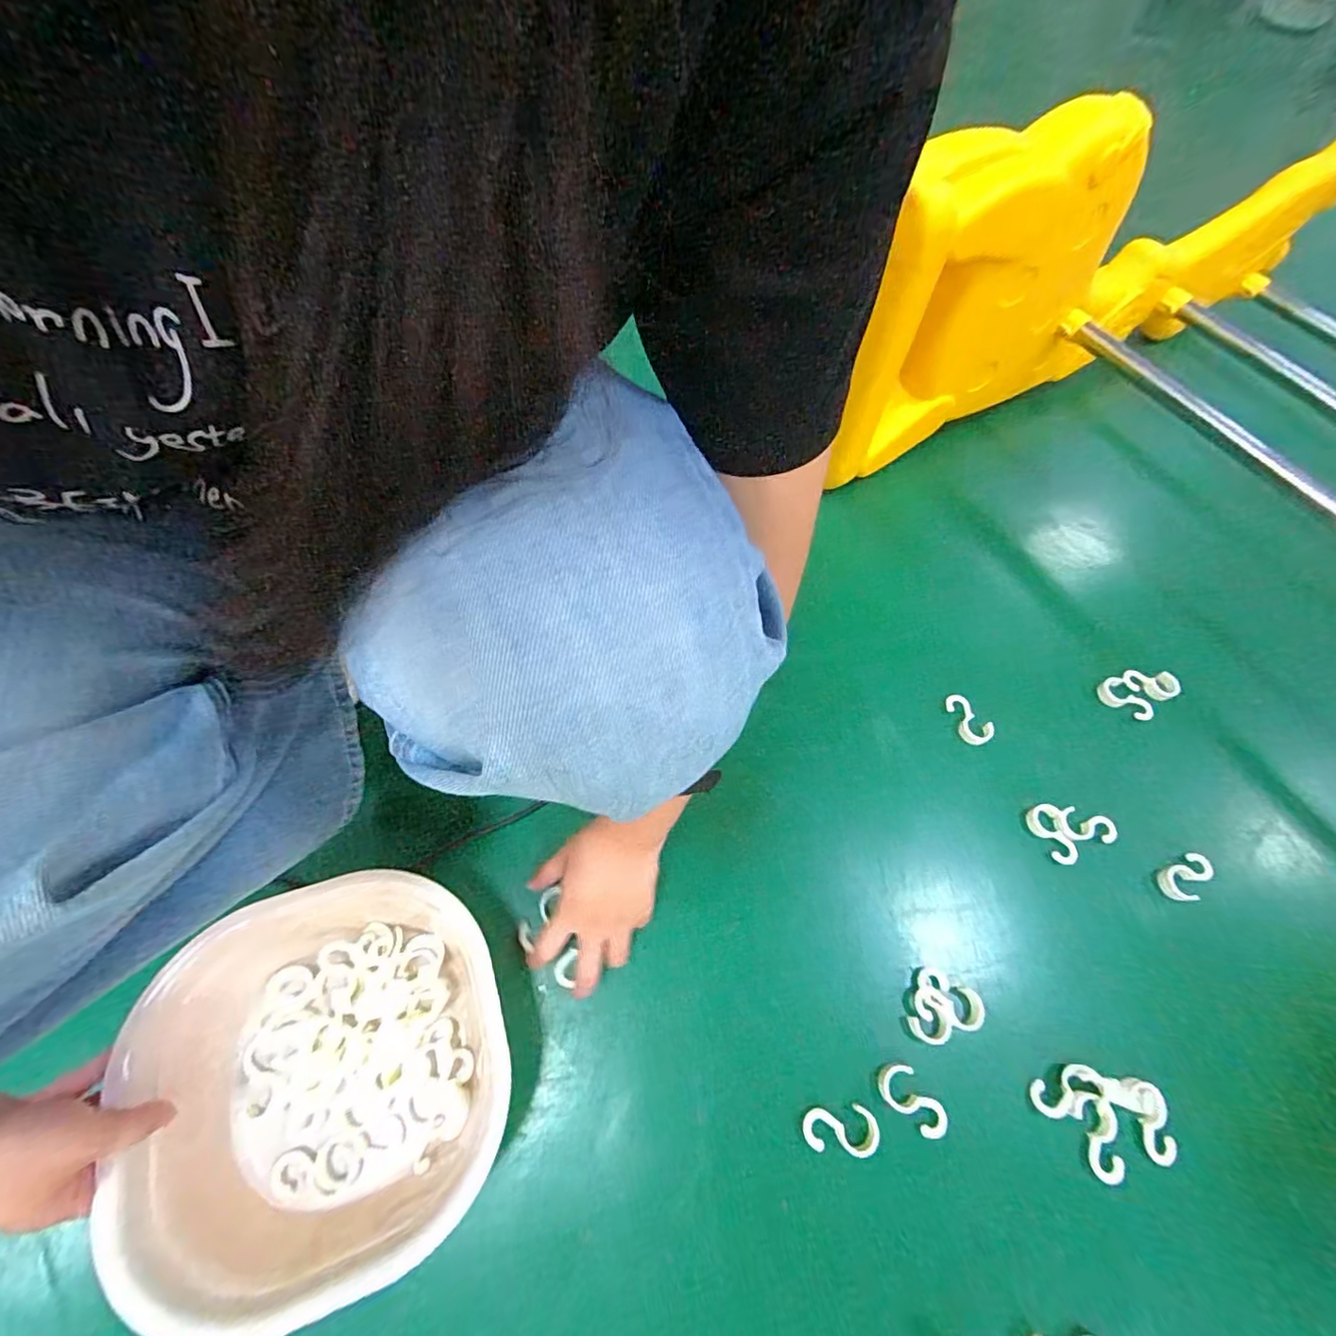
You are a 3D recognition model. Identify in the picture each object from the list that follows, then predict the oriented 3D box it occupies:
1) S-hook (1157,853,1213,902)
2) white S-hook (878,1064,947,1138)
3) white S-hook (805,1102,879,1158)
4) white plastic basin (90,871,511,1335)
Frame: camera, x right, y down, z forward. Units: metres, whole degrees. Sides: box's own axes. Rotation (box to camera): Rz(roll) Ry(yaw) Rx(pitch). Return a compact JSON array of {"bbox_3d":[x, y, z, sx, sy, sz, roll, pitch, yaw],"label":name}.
[{"bbox_3d":[0.508,0.203,0.553,0.057,0.015,0.032,-20,66,-14],"label":"S-hook"},{"bbox_3d":[0.199,0.349,0.458,0.057,0.007,0.032,39,67,15],"label":"white S-hook"},{"bbox_3d":[0.136,0.364,0.447,0.057,0.008,0.030,4,63,-2],"label":"white S-hook"},{"bbox_3d":[-0.240,0.281,0.418,0.230,0.092,0.215,2,60,-3],"label":"white plastic basin"}]

